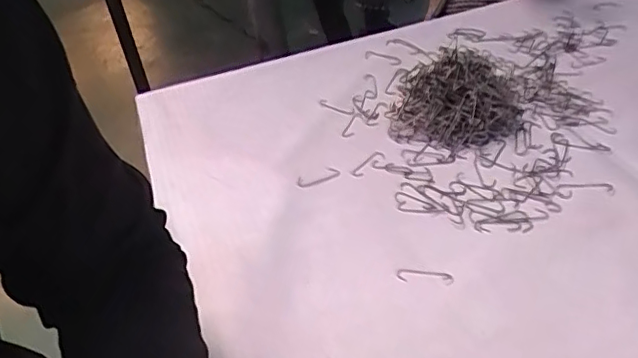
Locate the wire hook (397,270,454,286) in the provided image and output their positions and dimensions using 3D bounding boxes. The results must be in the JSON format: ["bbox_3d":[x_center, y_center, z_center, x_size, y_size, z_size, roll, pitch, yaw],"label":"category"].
[{"bbox_3d":[0.078,0.071,0.419,0.041,0.004,0.010,5,41,15],"label":"wire hook"}]

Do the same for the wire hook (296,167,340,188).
[{"bbox_3d":[-0.001,0.000,0.517,0.041,0.004,0.016,-21,41,-16],"label":"wire hook"}]

